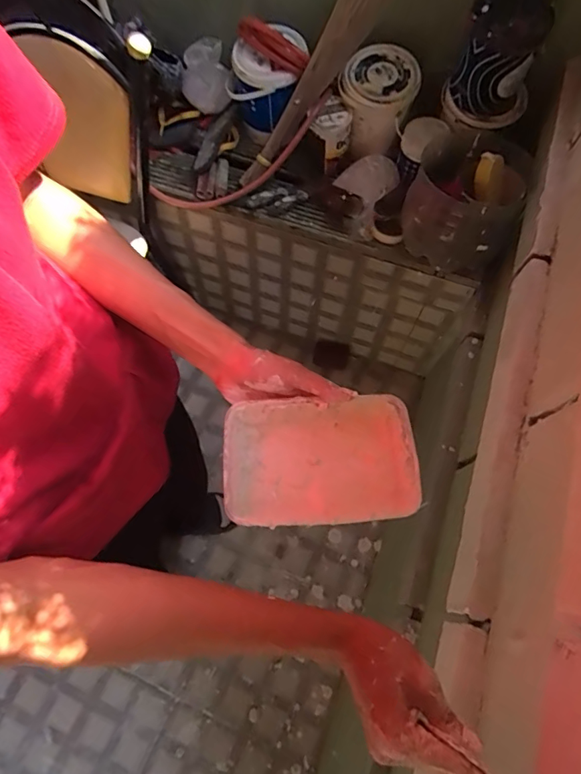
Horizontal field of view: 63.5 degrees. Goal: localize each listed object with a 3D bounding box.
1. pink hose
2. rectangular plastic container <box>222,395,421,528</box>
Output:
[{"bbox_3d":[-0.111,-0.556,1.174,0.495,0.043,0.115,-24,107,8],"label":"pink hose"},{"bbox_3d":[0.027,0.070,0.435,0.170,0.041,0.112,-5,67,-3],"label":"rectangular plastic container"}]

